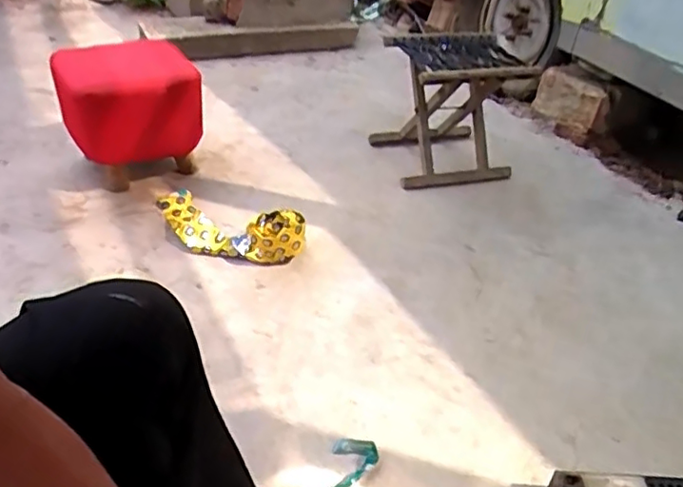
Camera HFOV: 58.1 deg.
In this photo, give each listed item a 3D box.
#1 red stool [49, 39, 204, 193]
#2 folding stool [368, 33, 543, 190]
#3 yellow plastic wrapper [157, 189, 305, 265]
[{"bbox_3d":[-0.485,-0.289,1.425,0.291,0.281,0.242,-11,41,-24],"label":"red stool"},{"bbox_3d":[0.283,-0.340,1.593,0.305,0.319,0.283,-8,40,-17],"label":"folding stool"},{"bbox_3d":[-0.254,-0.051,1.285,0.370,0.098,0.141,23,41,21],"label":"yellow plastic wrapper"}]

